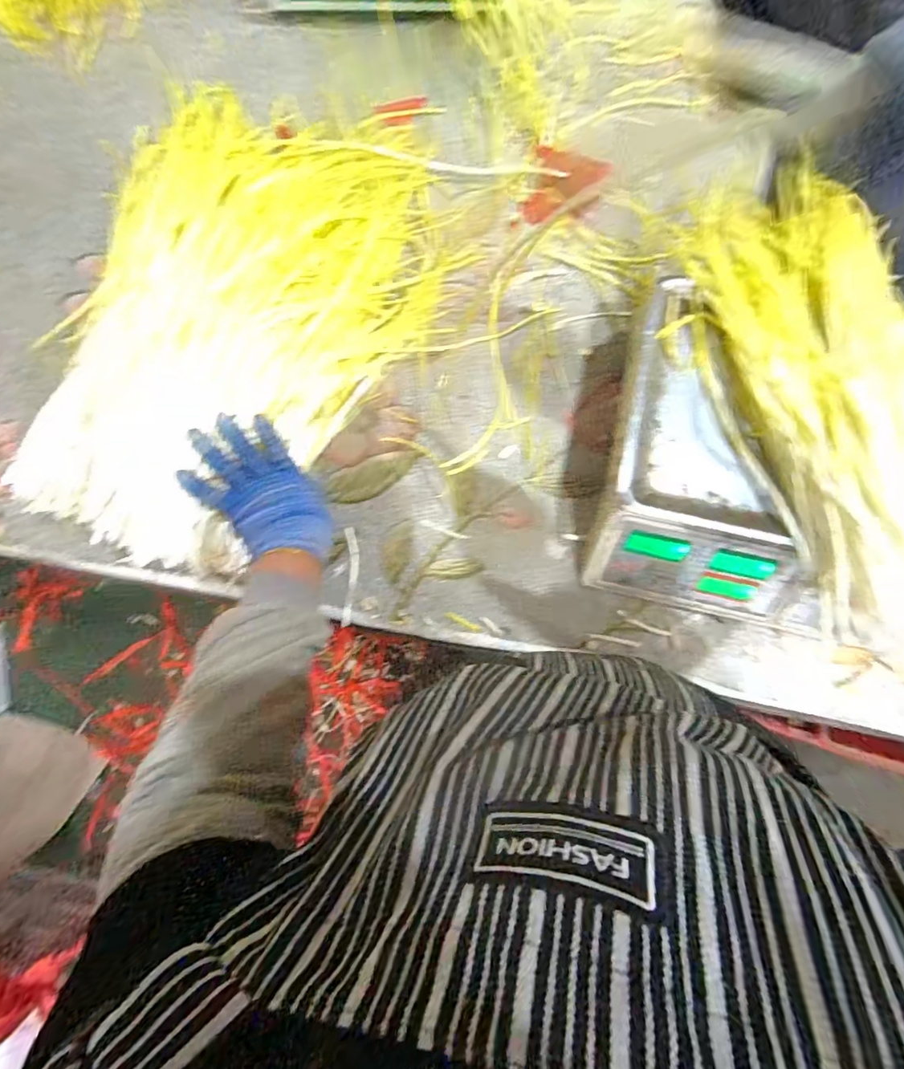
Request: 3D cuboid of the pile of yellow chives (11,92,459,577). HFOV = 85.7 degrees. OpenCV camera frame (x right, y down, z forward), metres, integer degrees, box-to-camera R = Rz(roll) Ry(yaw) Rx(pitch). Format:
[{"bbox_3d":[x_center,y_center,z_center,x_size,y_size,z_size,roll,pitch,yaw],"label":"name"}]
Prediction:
[{"bbox_3d":[-0.220,-0.234,0.522,0.351,0.095,0.534,18,84,0],"label":"pile of yellow chives"}]

